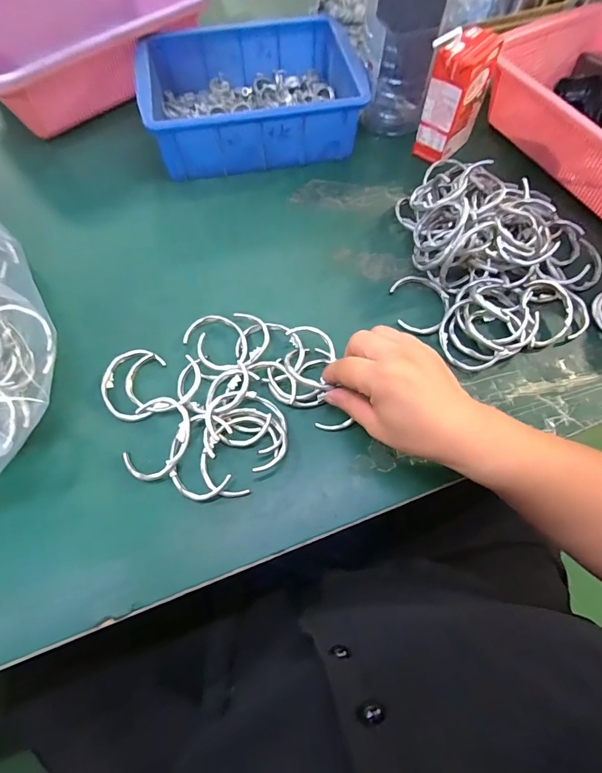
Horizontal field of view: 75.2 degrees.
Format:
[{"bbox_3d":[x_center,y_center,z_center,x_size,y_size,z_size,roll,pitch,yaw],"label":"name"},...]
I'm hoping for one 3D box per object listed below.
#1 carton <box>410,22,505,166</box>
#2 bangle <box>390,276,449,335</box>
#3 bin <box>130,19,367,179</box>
[{"bbox_3d":[0.172,-0.322,0.439,0.070,0.113,0.042,-42,73,-18],"label":"carton"},{"bbox_3d":[0.119,-0.082,0.387,0.051,0.006,0.067,-4,66,-3],"label":"bangle"},{"bbox_3d":[-0.057,-0.343,0.466,0.241,0.071,0.172,-9,66,-6],"label":"bin"}]

